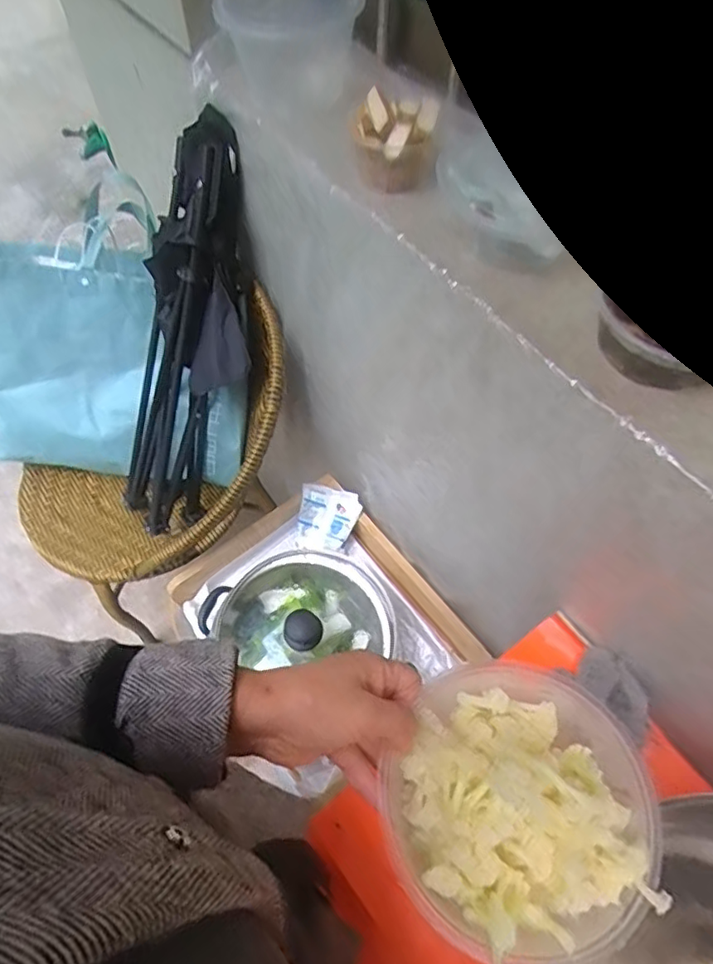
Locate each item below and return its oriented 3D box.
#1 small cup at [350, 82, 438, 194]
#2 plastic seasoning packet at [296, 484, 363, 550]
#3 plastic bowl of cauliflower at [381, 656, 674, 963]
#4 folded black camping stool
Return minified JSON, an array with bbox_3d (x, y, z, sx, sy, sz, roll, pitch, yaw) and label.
[{"bbox_3d":[0.039,-0.355,0.612,0.090,0.072,0.076,22,60,11],"label":"small cup"},{"bbox_3d":[-0.050,0.066,1.050,0.105,0.016,0.108,10,93,8],"label":"plastic seasoning packet"},{"bbox_3d":[0.105,0.206,0.378,0.160,0.061,0.164,1,58,-1],"label":"plastic bowl of cauliflower"},{"bbox_3d":[-0.260,-0.213,0.952,0.189,0.660,0.107,28,31,15],"label":"folded black camping stool"}]

